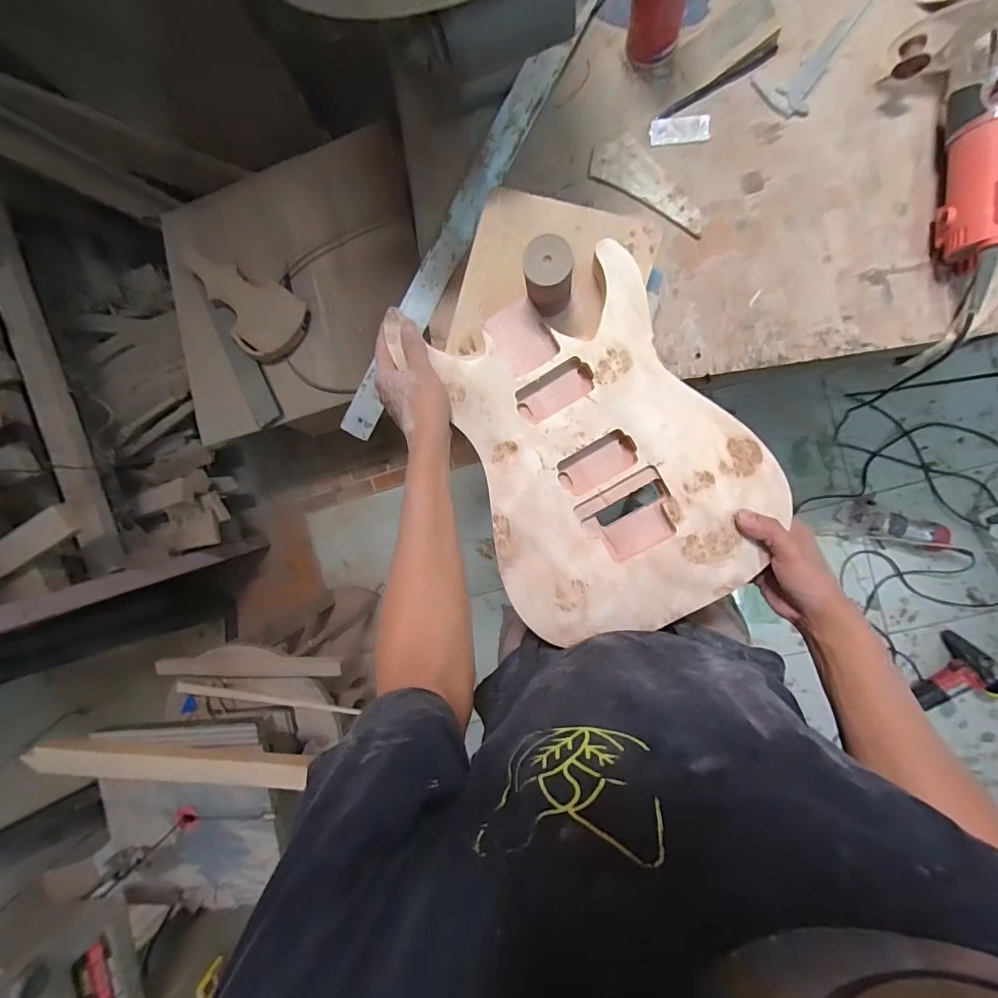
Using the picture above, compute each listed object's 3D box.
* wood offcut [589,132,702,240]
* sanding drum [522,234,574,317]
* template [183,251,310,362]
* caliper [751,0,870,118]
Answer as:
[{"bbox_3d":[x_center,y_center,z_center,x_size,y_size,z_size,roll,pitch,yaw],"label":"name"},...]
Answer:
[{"bbox_3d":[0.207,-0.426,0.605,0.176,0.012,0.069,34,98,3],"label":"wood offcut"},{"bbox_3d":[0.052,-0.223,0.463,0.048,0.083,0.054,-7,94,8],"label":"sanding drum"},{"bbox_3d":[-0.632,-0.481,1.099,0.359,0.032,0.177,36,86,7],"label":"template"},{"bbox_3d":[0.450,-0.632,0.539,0.069,0.019,0.342,38,98,2],"label":"caliper"}]

